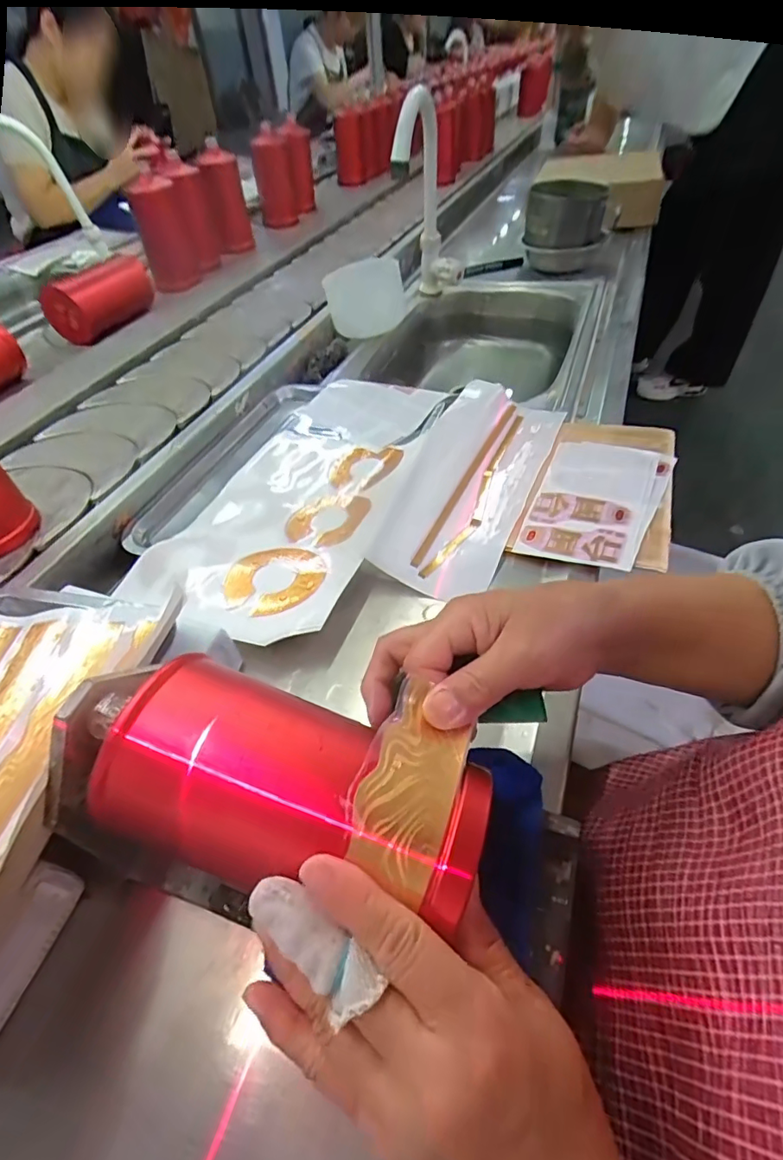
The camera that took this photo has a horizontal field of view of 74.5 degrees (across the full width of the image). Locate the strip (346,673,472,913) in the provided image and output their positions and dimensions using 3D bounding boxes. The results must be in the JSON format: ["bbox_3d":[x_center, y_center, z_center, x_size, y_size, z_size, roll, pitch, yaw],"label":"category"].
[{"bbox_3d":[0.008,0.085,0.224,0.039,0.018,0.085,12,51,16],"label":"strip"}]

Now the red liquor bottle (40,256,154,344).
[{"bbox_3d":[-0.479,-0.459,0.842,0.112,0.095,0.124,11,49,15],"label":"red liquor bottle"}]

